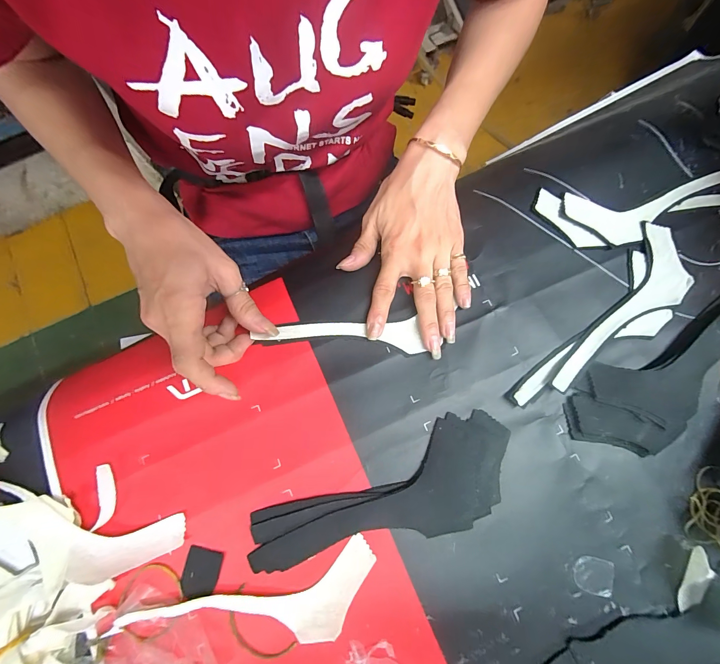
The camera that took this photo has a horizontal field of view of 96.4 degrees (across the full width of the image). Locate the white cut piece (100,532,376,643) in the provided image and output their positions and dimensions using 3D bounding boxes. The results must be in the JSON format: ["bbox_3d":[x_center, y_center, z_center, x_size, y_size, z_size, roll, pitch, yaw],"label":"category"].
[{"bbox_3d":[-0.077,0.202,0.230,0.185,0.010,0.051,-17,77,-3],"label":"white cut piece"}]

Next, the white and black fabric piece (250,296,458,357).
[{"bbox_3d":[-0.018,0.002,0.280,0.142,0.007,0.030,2,76,0],"label":"white and black fabric piece"}]

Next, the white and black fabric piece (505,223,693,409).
[{"bbox_3d":[0.215,-0.003,0.274,0.063,0.008,0.207,40,80,10],"label":"white and black fabric piece"}]

